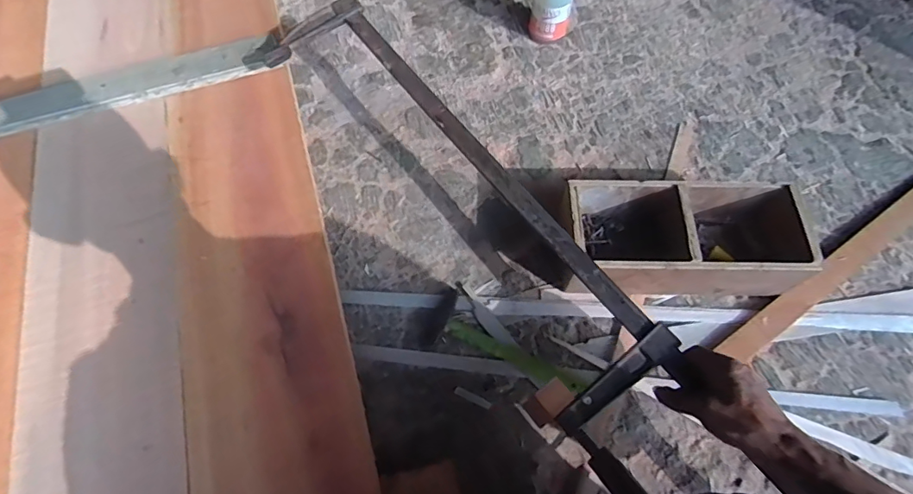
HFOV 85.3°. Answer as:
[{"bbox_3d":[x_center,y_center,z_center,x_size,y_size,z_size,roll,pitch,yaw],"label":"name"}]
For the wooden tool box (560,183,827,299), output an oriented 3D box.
[{"bbox_3d":[0.306,-0.009,0.675,0.314,0.114,0.129,3,69,2],"label":"wooden tool box"}]

